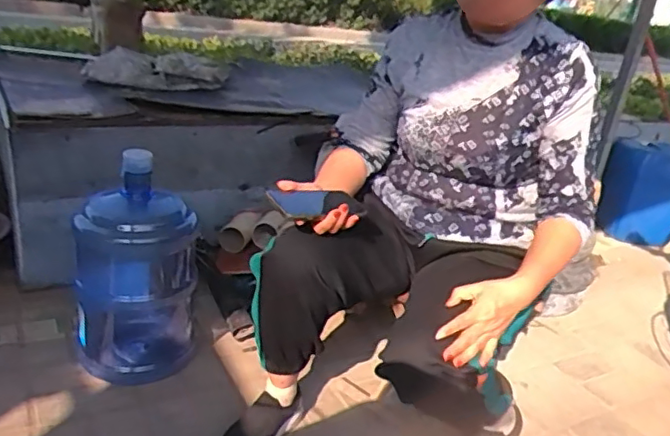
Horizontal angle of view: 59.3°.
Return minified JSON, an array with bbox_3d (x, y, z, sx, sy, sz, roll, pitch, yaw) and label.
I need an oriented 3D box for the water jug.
[{"bbox_3d":[-0.431,0.106,1.296,0.244,0.461,0.268,3,22,-11],"label":"water jug"}]

